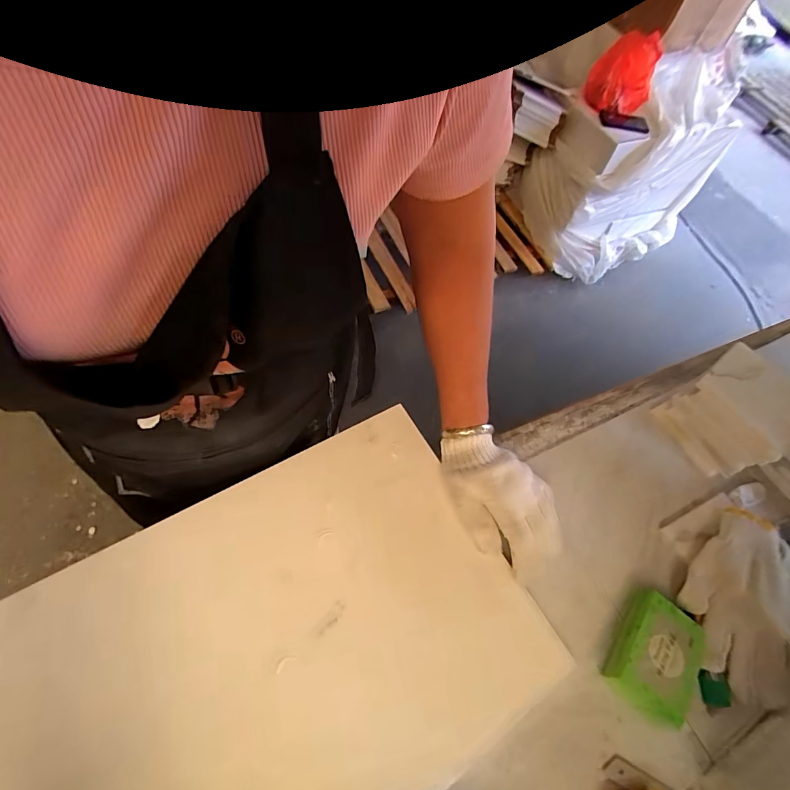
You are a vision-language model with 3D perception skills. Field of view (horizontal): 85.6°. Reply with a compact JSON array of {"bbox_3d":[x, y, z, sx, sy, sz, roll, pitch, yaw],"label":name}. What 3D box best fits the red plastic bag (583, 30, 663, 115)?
[{"bbox_3d":[0.769,-1.088,1.441,0.204,0.184,0.211,25,61,7],"label":"red plastic bag"}]

